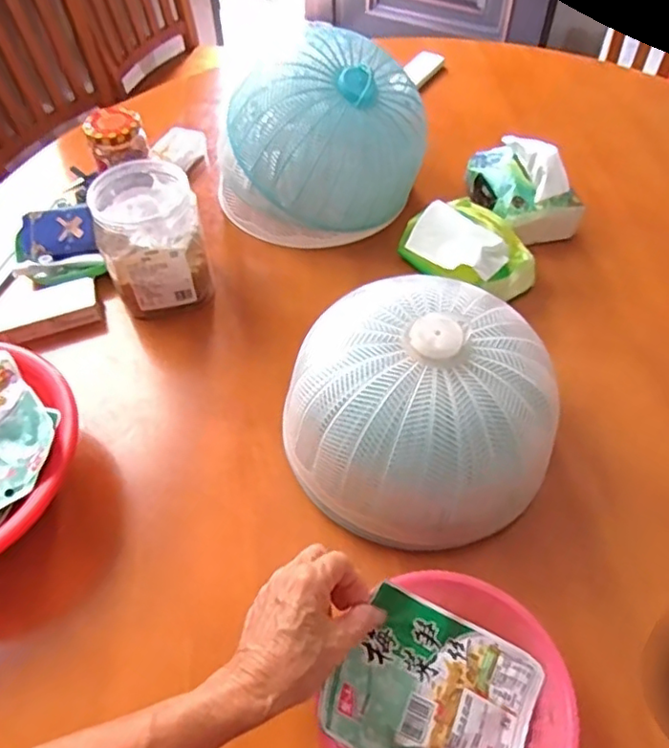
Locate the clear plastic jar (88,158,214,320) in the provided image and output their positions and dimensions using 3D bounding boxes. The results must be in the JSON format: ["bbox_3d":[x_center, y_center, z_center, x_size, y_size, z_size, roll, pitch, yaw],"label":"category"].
[{"bbox_3d":[-0.200,-0.146,0.685,0.110,0.134,0.110,0,53,1],"label":"clear plastic jar"}]

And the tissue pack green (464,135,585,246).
[{"bbox_3d":[0.229,-0.236,0.766,0.099,0.082,0.142,-12,54,-8],"label":"tissue pack green"}]

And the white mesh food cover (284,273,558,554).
[{"bbox_3d":[0.069,0.026,0.545,0.228,0.130,0.211,15,55,12],"label":"white mesh food cover"}]

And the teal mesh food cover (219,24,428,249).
[{"bbox_3d":[-0.020,-0.280,0.755,0.217,0.184,0.212,36,61,24],"label":"teal mesh food cover"}]

